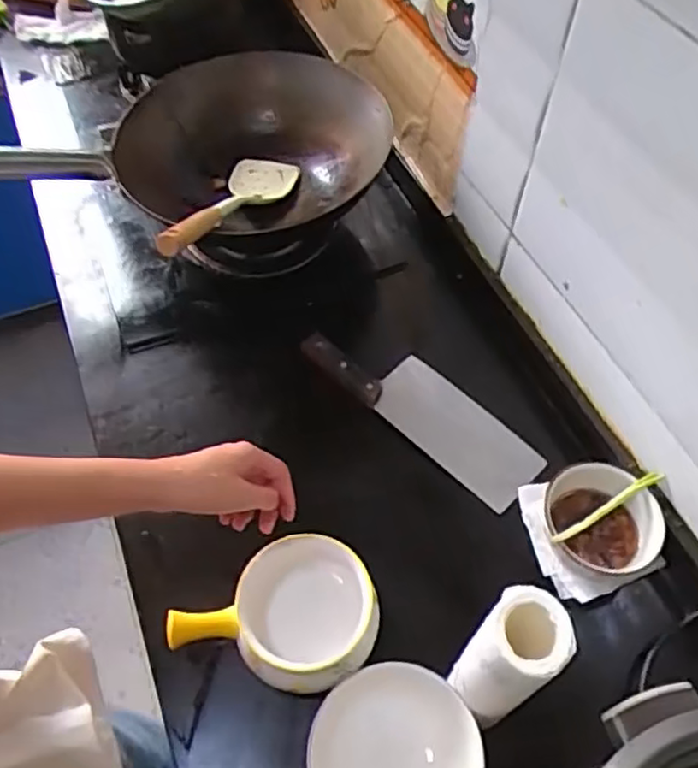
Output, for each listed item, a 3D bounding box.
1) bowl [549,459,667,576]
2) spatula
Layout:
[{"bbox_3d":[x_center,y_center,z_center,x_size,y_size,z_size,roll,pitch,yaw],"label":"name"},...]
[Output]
[{"bbox_3d":[0.262,0.143,0.698,0.100,0.055,0.108,0,56,0],"label":"bowl"},{"bbox_3d":[-0.141,-0.222,0.826,0.087,0.044,0.365,8,27,5],"label":"spatula"}]

